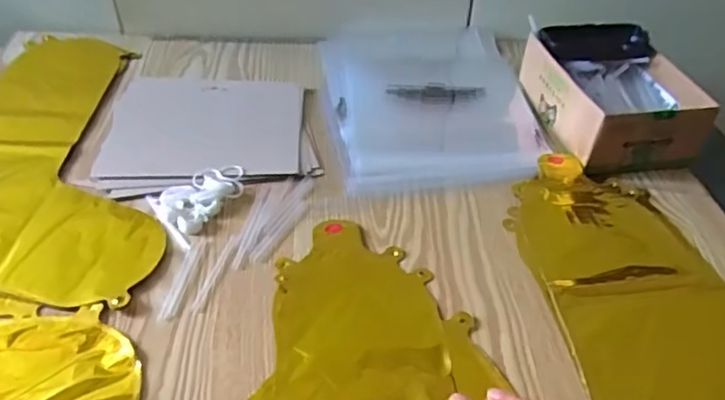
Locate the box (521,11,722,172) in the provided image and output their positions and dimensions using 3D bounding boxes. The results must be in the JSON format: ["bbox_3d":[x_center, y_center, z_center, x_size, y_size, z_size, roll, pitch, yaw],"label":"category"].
[{"bbox_3d":[0.267,-0.116,0.625,0.134,0.069,0.190,-3,41,-7],"label":"box"}]

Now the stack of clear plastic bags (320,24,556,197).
[{"bbox_3d":[0.076,-0.129,0.682,0.238,0.014,0.346,-3,41,-6],"label":"stack of clear plastic bags"}]

